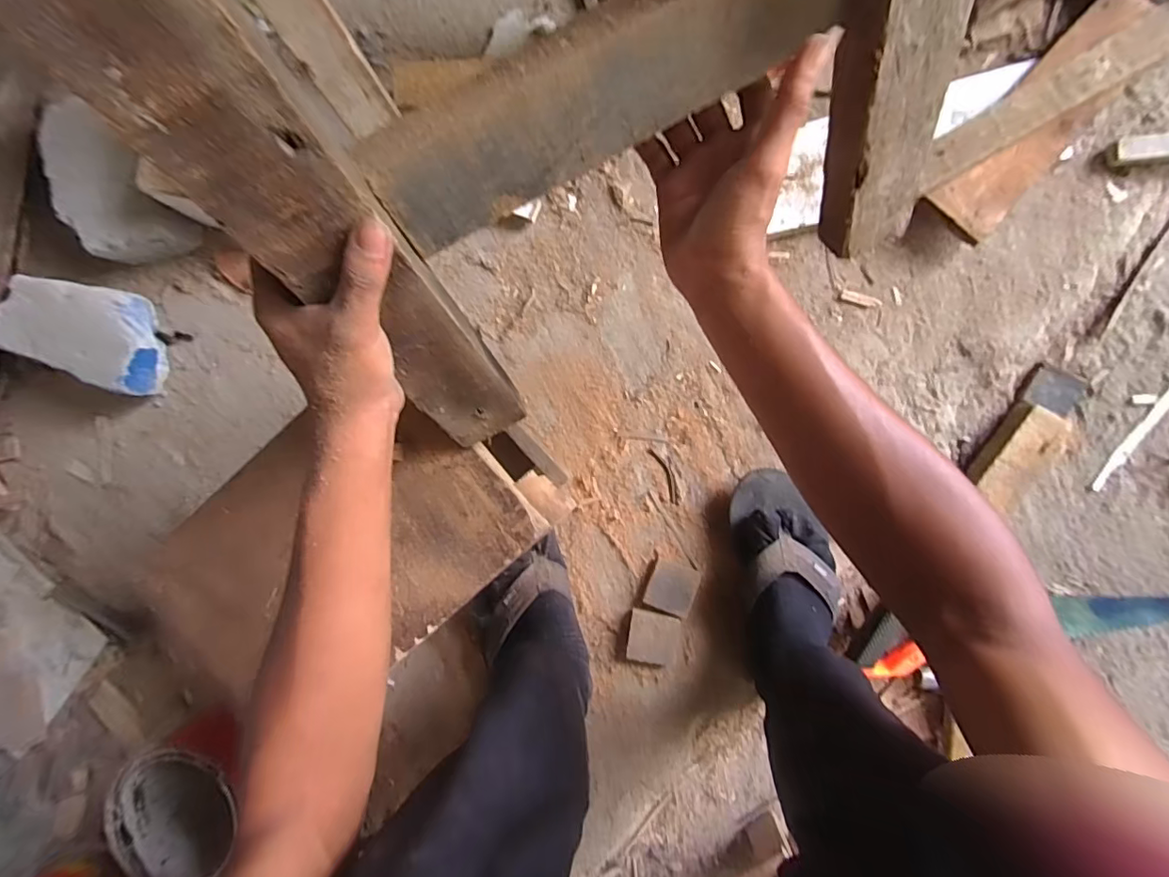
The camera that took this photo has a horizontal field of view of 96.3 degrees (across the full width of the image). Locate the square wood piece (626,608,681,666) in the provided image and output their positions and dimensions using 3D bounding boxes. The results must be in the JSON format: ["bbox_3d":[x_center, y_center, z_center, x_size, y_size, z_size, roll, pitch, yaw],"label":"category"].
[{"bbox_3d":[0.084,0.241,0.635,0.059,0.017,0.063,9,89,6],"label":"square wood piece"}]

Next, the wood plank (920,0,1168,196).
[{"bbox_3d":[0.534,-0.386,0.572,0.356,0.017,0.052,-30,102,5],"label":"wood plank"}]

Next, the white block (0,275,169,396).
[{"bbox_3d":[-0.648,-0.139,0.679,0.205,0.061,0.126,18,90,6],"label":"white block"}]

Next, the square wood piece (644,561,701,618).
[{"bbox_3d":[0.106,0.180,0.631,0.054,0.017,0.055,19,90,6],"label":"square wood piece"}]

